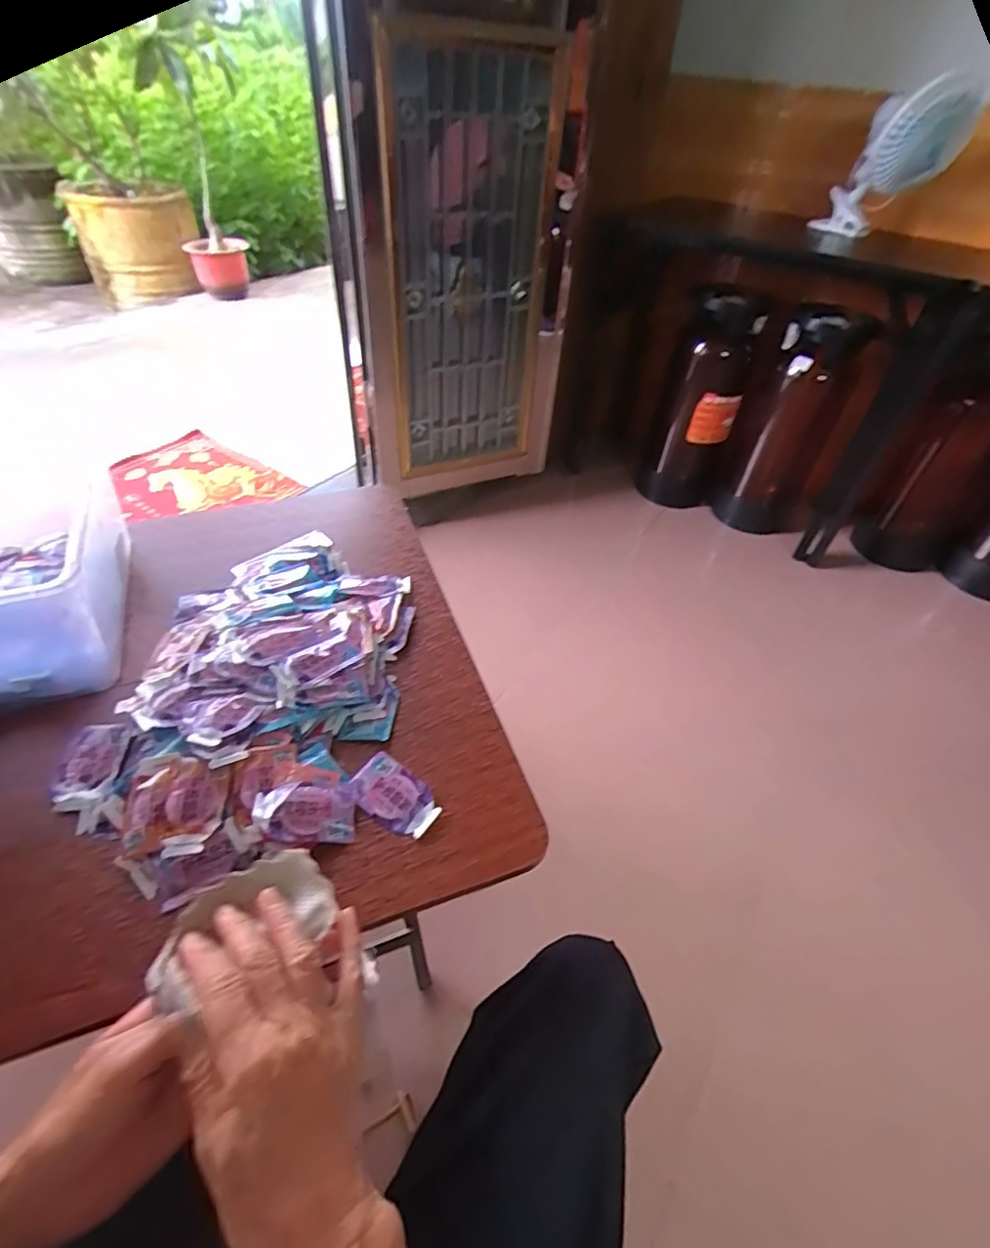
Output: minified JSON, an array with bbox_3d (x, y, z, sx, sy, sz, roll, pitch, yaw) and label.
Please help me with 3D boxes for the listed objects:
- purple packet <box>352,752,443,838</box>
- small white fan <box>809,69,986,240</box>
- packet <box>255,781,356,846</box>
[{"bbox_3d":[-0.084,0.145,0.474,0.077,0.008,0.045,30,50,23],"label":"purple packet"},{"bbox_3d":[0.894,-1.033,1.263,0.237,0.272,0.188,25,48,19],"label":"small white fan"},{"bbox_3d":[-0.151,0.150,0.450,0.074,0.013,0.049,10,54,-21],"label":"packet"}]

